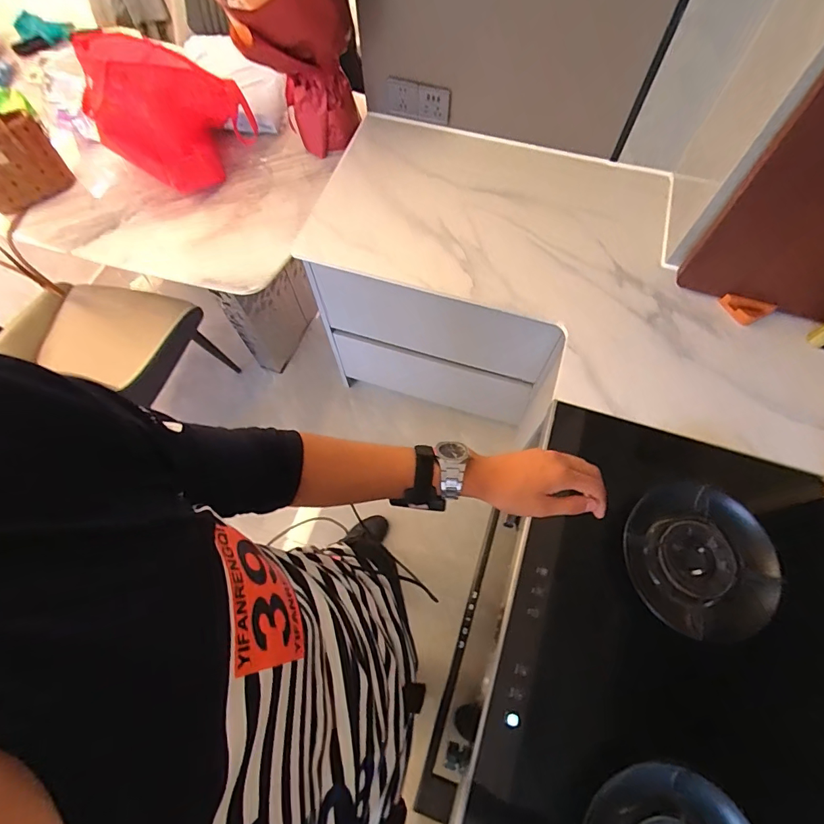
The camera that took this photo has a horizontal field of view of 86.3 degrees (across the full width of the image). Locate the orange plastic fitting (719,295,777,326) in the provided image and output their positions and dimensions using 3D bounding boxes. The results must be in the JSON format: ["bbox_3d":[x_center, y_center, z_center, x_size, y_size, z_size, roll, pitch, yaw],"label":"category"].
[{"bbox_3d":[0.759,-0.229,1.000,0.106,0.032,0.052,19,71,5],"label":"orange plastic fitting"}]

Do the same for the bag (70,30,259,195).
[{"bbox_3d":[-0.579,-0.735,1.064,0.357,0.330,0.144,-29,74,-11],"label":"bag"}]

